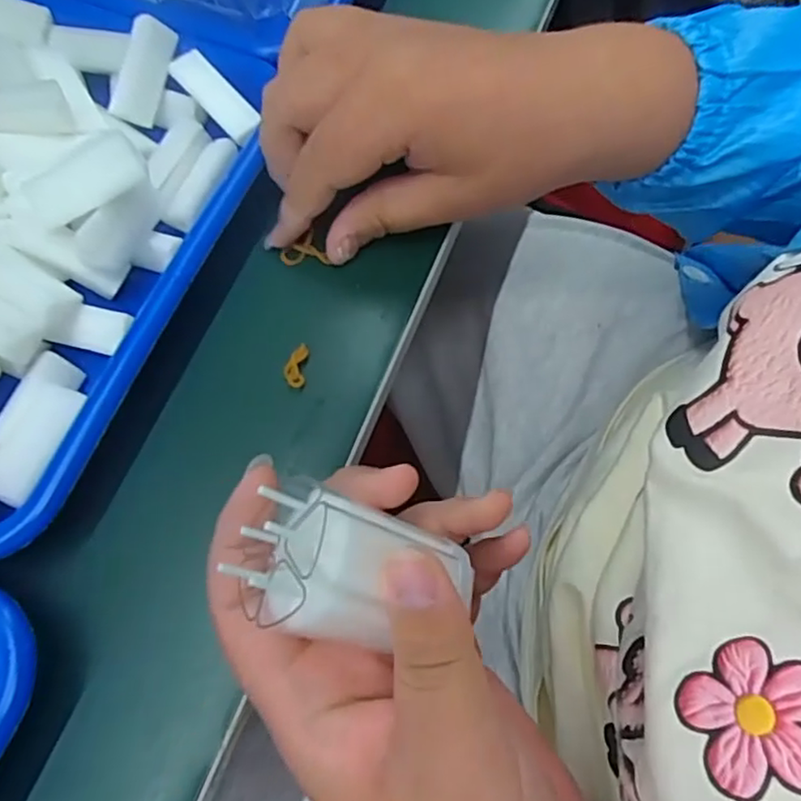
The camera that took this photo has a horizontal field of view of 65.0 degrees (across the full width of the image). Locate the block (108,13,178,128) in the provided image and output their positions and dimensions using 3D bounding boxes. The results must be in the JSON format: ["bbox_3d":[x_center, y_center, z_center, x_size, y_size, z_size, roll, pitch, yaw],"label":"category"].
[{"bbox_3d":[-0.121,-0.154,0.294,0.019,0.009,0.046,27,103,10],"label":"block"}]

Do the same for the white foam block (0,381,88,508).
[{"bbox_3d":[-0.134,0.014,0.228,0.018,0.008,0.045,15,68,6],"label":"white foam block"}]

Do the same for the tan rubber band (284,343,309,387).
[{"bbox_3d":[-0.044,-0.015,0.263,0.009,0.004,0.018,4,68,1],"label":"tan rubber band"}]

